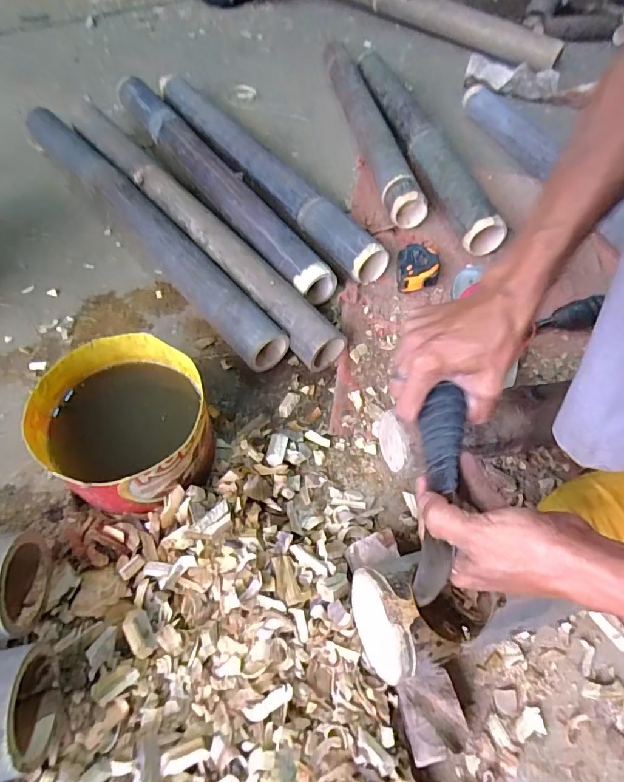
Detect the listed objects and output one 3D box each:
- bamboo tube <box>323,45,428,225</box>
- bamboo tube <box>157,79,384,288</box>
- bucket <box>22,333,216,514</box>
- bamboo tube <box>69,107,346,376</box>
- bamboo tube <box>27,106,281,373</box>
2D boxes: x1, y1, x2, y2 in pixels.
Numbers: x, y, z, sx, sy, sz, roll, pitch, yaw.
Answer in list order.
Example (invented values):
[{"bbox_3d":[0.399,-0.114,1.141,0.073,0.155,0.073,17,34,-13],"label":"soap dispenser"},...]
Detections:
[{"bbox_3d":[0.099,-0.525,0.875,0.071,0.049,0.608,-4,55,-8],"label":"bamboo tube"},{"bbox_3d":[-0.111,-0.401,0.787,0.061,0.065,0.689,-27,61,-22],"label":"bamboo tube"},{"bbox_3d":[-0.175,0.037,0.436,0.143,0.094,0.151,2,54,-3],"label":"bucket"},{"bbox_3d":[-0.188,-0.264,0.683,0.068,0.061,0.668,-33,63,-25],"label":"bamboo tube"},{"bbox_3d":[-0.275,-0.269,0.683,0.065,0.060,0.699,-33,64,-25],"label":"bamboo tube"}]

